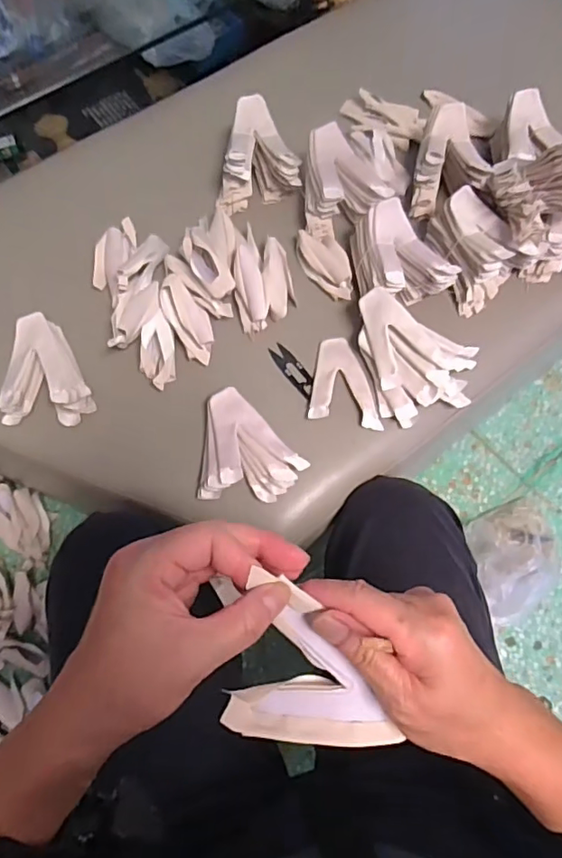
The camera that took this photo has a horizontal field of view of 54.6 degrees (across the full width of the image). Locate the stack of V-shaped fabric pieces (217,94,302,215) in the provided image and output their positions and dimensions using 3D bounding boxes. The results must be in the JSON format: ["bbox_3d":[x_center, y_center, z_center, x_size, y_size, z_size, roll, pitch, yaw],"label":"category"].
[{"bbox_3d":[-0.038,-0.352,0.705,0.103,0.074,0.118,-12,68,-4],"label":"stack of V-shaped fabric pieces"}]

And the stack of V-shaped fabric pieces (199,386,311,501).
[{"bbox_3d":[-0.030,0.016,0.577,0.105,0.033,0.113,1,68,1],"label":"stack of V-shaped fabric pieces"}]

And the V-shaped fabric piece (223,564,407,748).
[{"bbox_3d":[0.020,0.120,0.273,0.085,0.045,0.073,9,69,1],"label":"V-shaped fabric piece"}]

